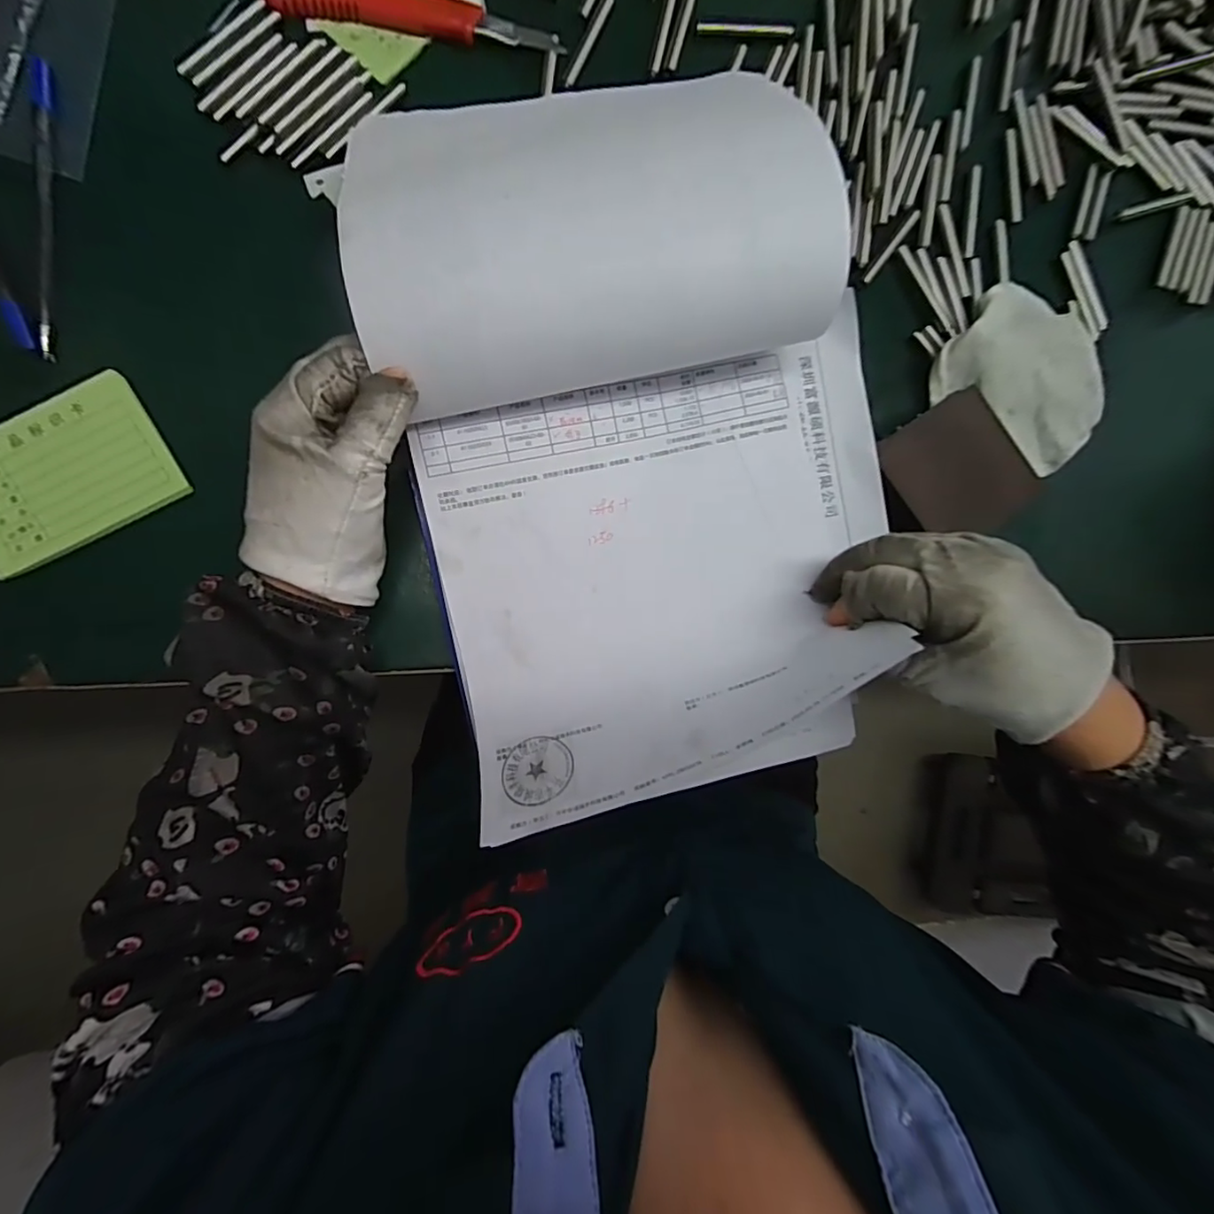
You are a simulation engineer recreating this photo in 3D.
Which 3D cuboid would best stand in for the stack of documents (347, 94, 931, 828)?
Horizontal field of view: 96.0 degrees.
[{"bbox_3d":[0.029,-0.075,0.263,0.242,0.077,0.309,-13,93,-8],"label":"stack of documents"}]

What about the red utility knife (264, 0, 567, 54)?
[{"bbox_3d":[-0.101,-0.318,0.290,0.149,0.005,0.024,2,91,-8],"label":"red utility knife"}]

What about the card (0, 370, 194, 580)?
[{"bbox_3d":[-0.273,-0.066,0.275,0.097,0.007,0.068,-29,95,-7],"label":"card"}]

